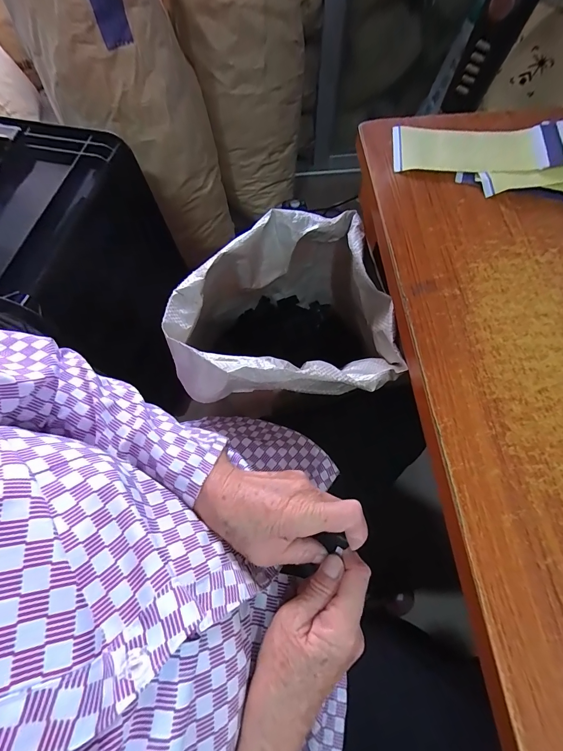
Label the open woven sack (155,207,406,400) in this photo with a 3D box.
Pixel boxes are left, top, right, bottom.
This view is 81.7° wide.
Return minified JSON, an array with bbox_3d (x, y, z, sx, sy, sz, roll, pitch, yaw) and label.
[{"bbox_3d":[0.009,-0.083,0.581,0.299,0.337,0.312,-6,69,0],"label":"open woven sack"}]

